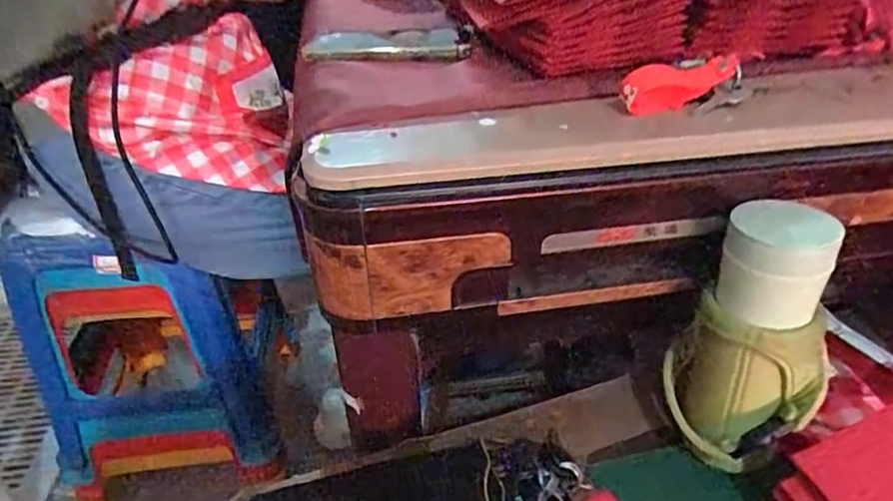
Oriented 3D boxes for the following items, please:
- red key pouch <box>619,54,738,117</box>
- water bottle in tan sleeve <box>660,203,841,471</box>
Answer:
[{"bbox_3d":[0.172,-0.121,0.432,0.099,0.040,0.016,-15,37,-20],"label":"red key pouch"},{"bbox_3d":[0.229,0.070,0.431,0.102,0.199,0.083,14,37,20],"label":"water bottle in tan sleeve"}]

